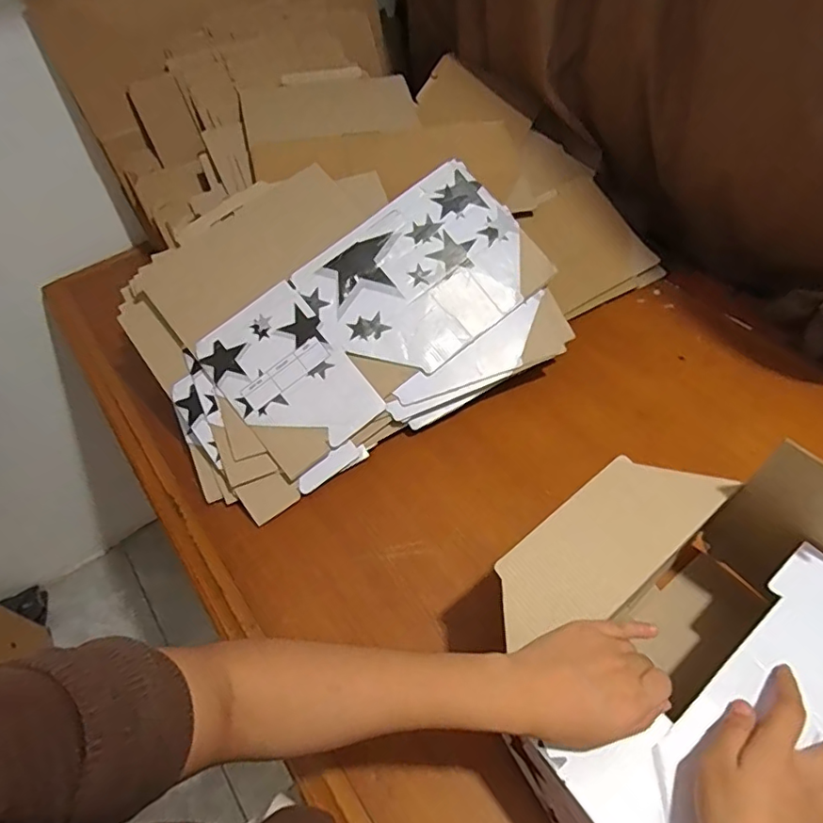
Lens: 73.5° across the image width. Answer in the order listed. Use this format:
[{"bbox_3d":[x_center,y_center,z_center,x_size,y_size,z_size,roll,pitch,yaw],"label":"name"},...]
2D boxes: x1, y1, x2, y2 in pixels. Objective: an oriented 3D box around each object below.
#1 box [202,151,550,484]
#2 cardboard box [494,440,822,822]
[{"bbox_3d":[-0.040,-0.124,0.677,0.412,0.011,0.199,-38,86,-8],"label":"box"},{"bbox_3d":[0.204,0.186,0.455,0.296,0.137,0.222,-32,55,-20],"label":"cardboard box"}]

